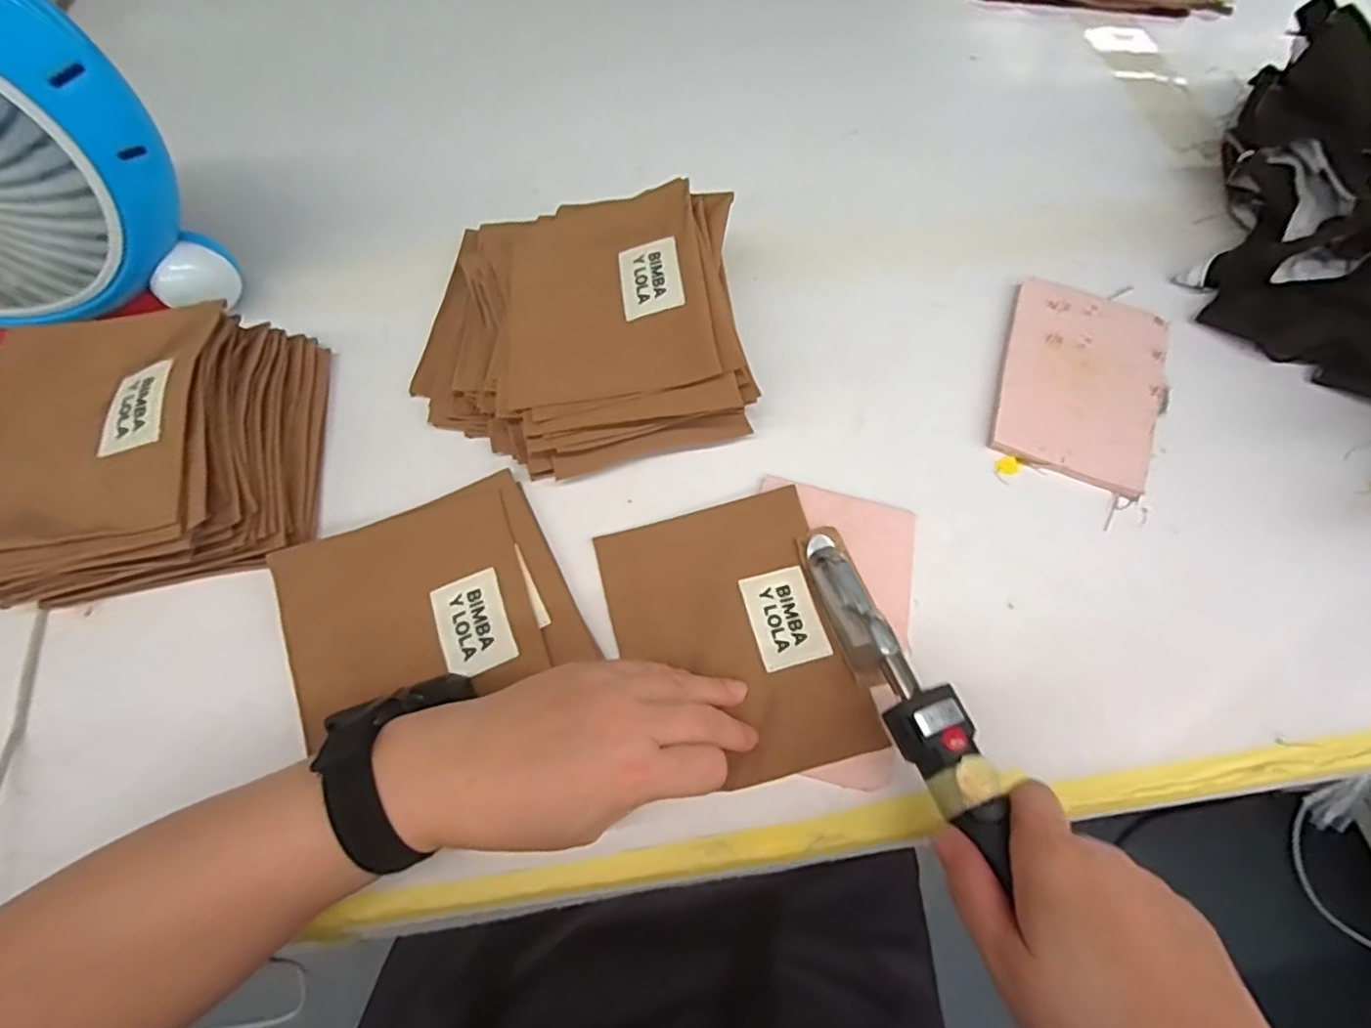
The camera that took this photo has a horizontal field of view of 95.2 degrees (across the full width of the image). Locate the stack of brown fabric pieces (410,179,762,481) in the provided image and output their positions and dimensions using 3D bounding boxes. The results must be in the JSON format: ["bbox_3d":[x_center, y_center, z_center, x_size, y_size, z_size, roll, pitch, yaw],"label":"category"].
[{"bbox_3d":[-0.077,-0.140,0.439,0.221,0.073,0.212,-5,64,-5],"label":"stack of brown fabric pieces"}]

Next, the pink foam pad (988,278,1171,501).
[{"bbox_3d":[0.299,-0.104,0.475,0.114,0.010,0.183,25,65,10],"label":"pink foam pad"}]

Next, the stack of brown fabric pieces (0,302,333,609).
[{"bbox_3d":[-0.339,-0.046,0.390,0.186,0.056,0.187,-7,64,-6],"label":"stack of brown fabric pieces"}]

